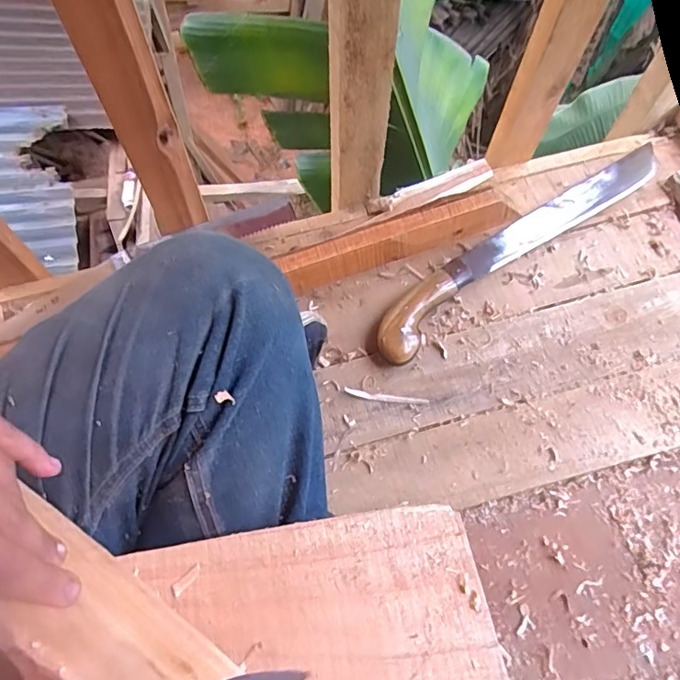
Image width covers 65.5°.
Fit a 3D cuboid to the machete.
[{"bbox_3d":[0.211,-0.112,0.615,0.430,0.028,0.059,-35,70,-14],"label":"machete"}]

